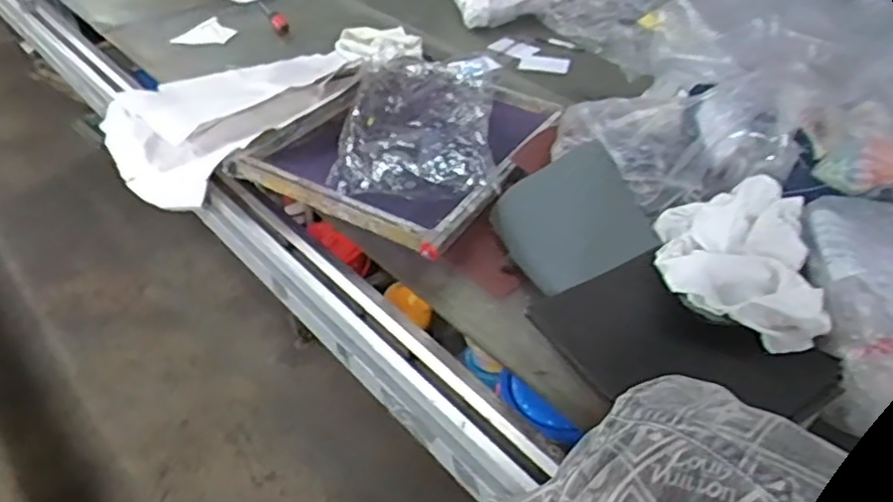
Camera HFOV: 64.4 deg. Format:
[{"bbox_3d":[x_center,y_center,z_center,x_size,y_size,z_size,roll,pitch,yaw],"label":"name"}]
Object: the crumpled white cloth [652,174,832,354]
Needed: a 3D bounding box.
[{"bbox_3d":[0.355,0.006,0.876,0.163,0.055,0.260,6,40,6],"label":"crumpled white cloth"}]

